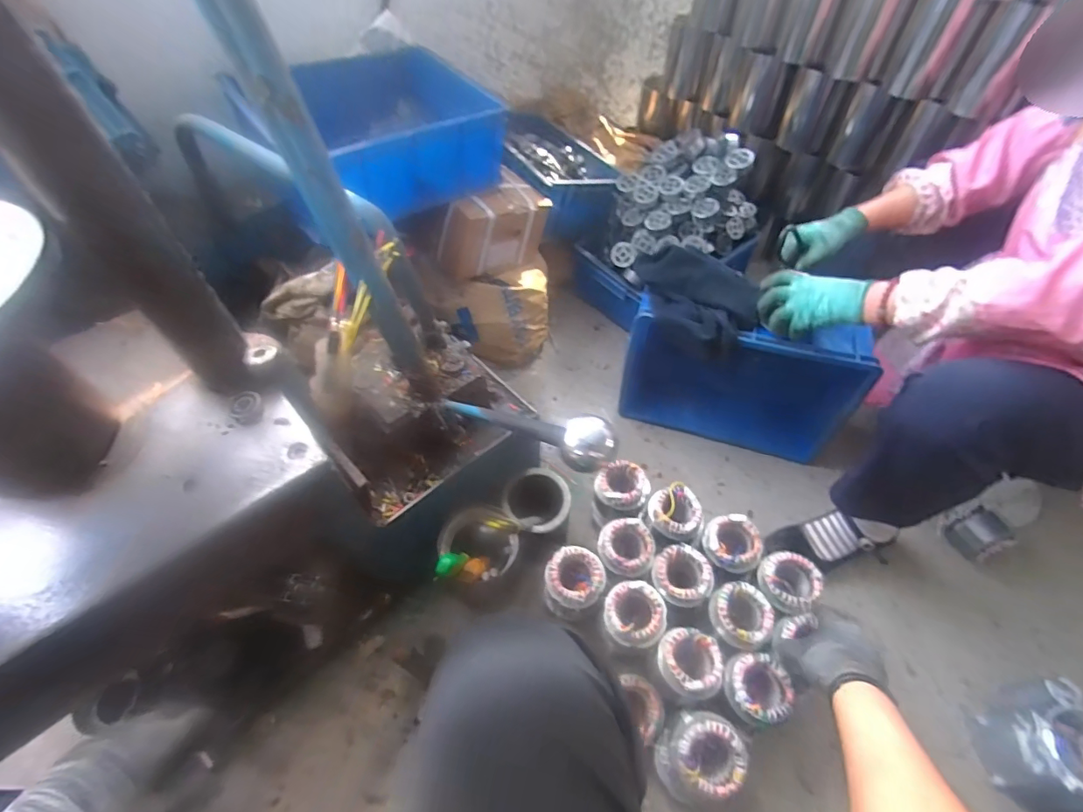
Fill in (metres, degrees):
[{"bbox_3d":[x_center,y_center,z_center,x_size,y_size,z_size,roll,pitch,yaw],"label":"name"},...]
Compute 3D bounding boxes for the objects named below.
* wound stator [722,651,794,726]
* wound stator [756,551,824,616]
[{"bbox_3d":[0.280,0.370,0.641,0.080,0.051,0.078,-1,53,1],"label":"wound stator"},{"bbox_3d":[0.362,0.266,0.728,0.074,0.064,0.079,-1,53,1],"label":"wound stator"}]

